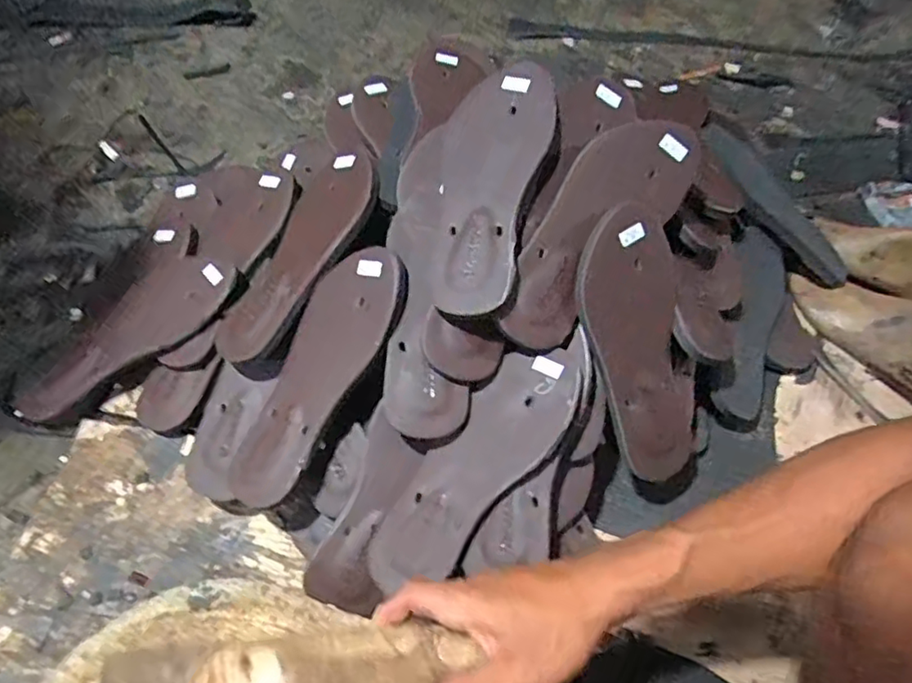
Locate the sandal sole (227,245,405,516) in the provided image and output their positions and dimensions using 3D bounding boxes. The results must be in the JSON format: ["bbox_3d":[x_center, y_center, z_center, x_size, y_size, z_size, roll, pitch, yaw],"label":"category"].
[{"bbox_3d":[-0.125,0.029,0.545,0.082,0.030,0.242,29,88,14],"label":"sandal sole"}]

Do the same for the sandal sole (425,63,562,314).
[{"bbox_3d":[0.027,-0.134,0.529,0.094,0.024,0.224,14,79,5],"label":"sandal sole"}]

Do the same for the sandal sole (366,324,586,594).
[{"bbox_3d":[0.021,0.100,0.520,0.075,0.023,0.255,40,88,20],"label":"sandal sole"}]

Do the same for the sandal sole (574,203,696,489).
[{"bbox_3d":[0.165,0.006,0.553,0.106,0.023,0.244,-17,102,-14],"label":"sandal sole"}]

